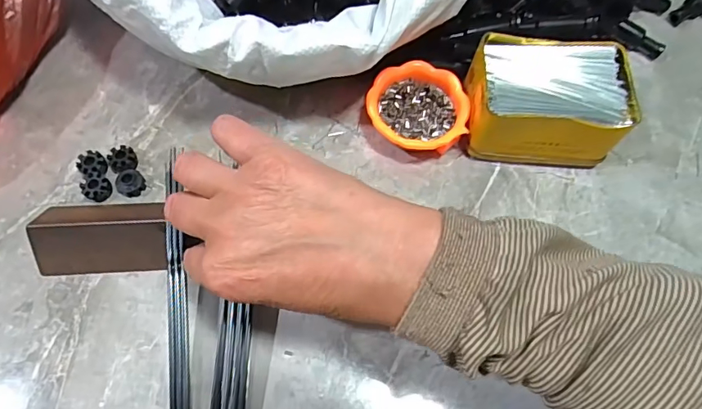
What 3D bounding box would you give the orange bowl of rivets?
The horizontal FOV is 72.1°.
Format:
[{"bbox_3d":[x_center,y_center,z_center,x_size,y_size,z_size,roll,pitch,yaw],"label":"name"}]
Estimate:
[{"bbox_3d":[0.051,-0.072,0.381,0.076,0.027,0.074,1,66,-3],"label":"orange bowl of rivets"}]

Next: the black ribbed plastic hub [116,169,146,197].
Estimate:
[{"bbox_3d":[-0.160,-0.015,0.350,0.019,0.009,0.019,1,66,-3],"label":"black ribbed plastic hub"}]

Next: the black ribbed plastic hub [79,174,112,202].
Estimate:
[{"bbox_3d":[-0.183,-0.012,0.347,0.018,0.013,0.018,1,66,-3],"label":"black ribbed plastic hub"}]

